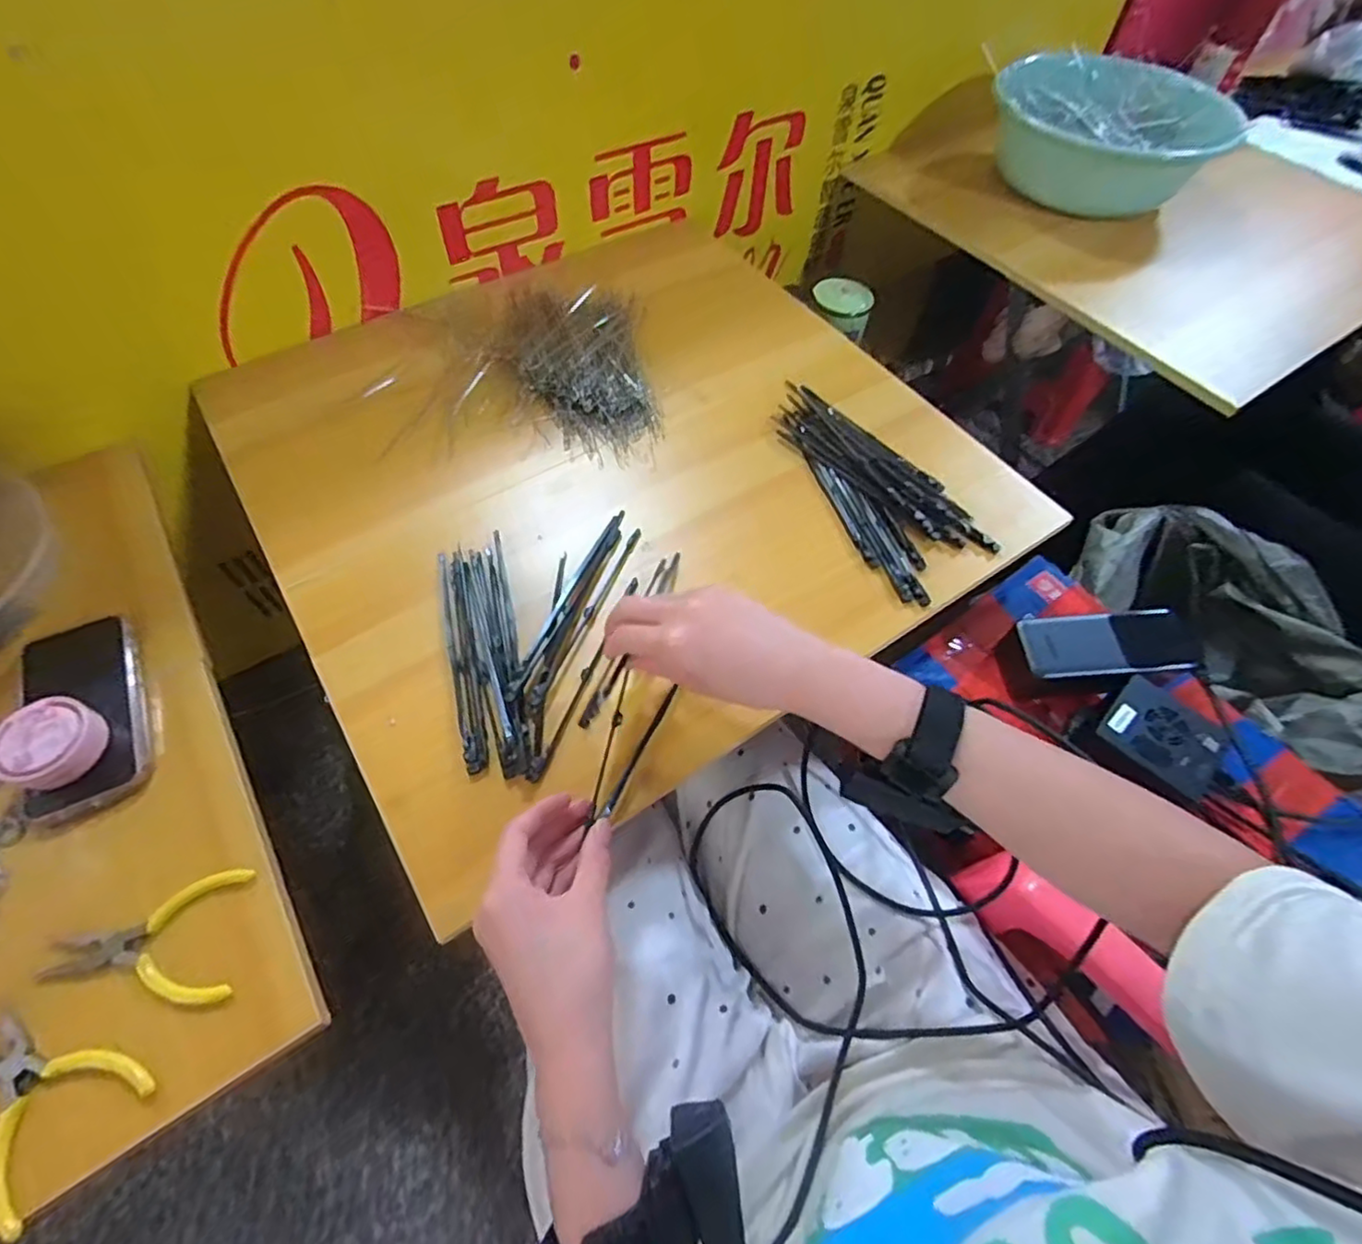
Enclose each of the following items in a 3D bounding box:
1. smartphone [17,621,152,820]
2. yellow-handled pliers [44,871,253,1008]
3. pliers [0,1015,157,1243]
[{"bbox_3d":[-0.438,0.065,0.471,0.076,0.018,0.153,-23,62,-16],"label":"smartphone"},{"bbox_3d":[-0.334,0.196,0.401,0.112,0.013,0.072,-1,58,-3],"label":"yellow-handled pliers"},{"bbox_3d":[-0.364,0.265,0.359,0.104,0.008,0.076,27,61,14],"label":"pliers"}]

